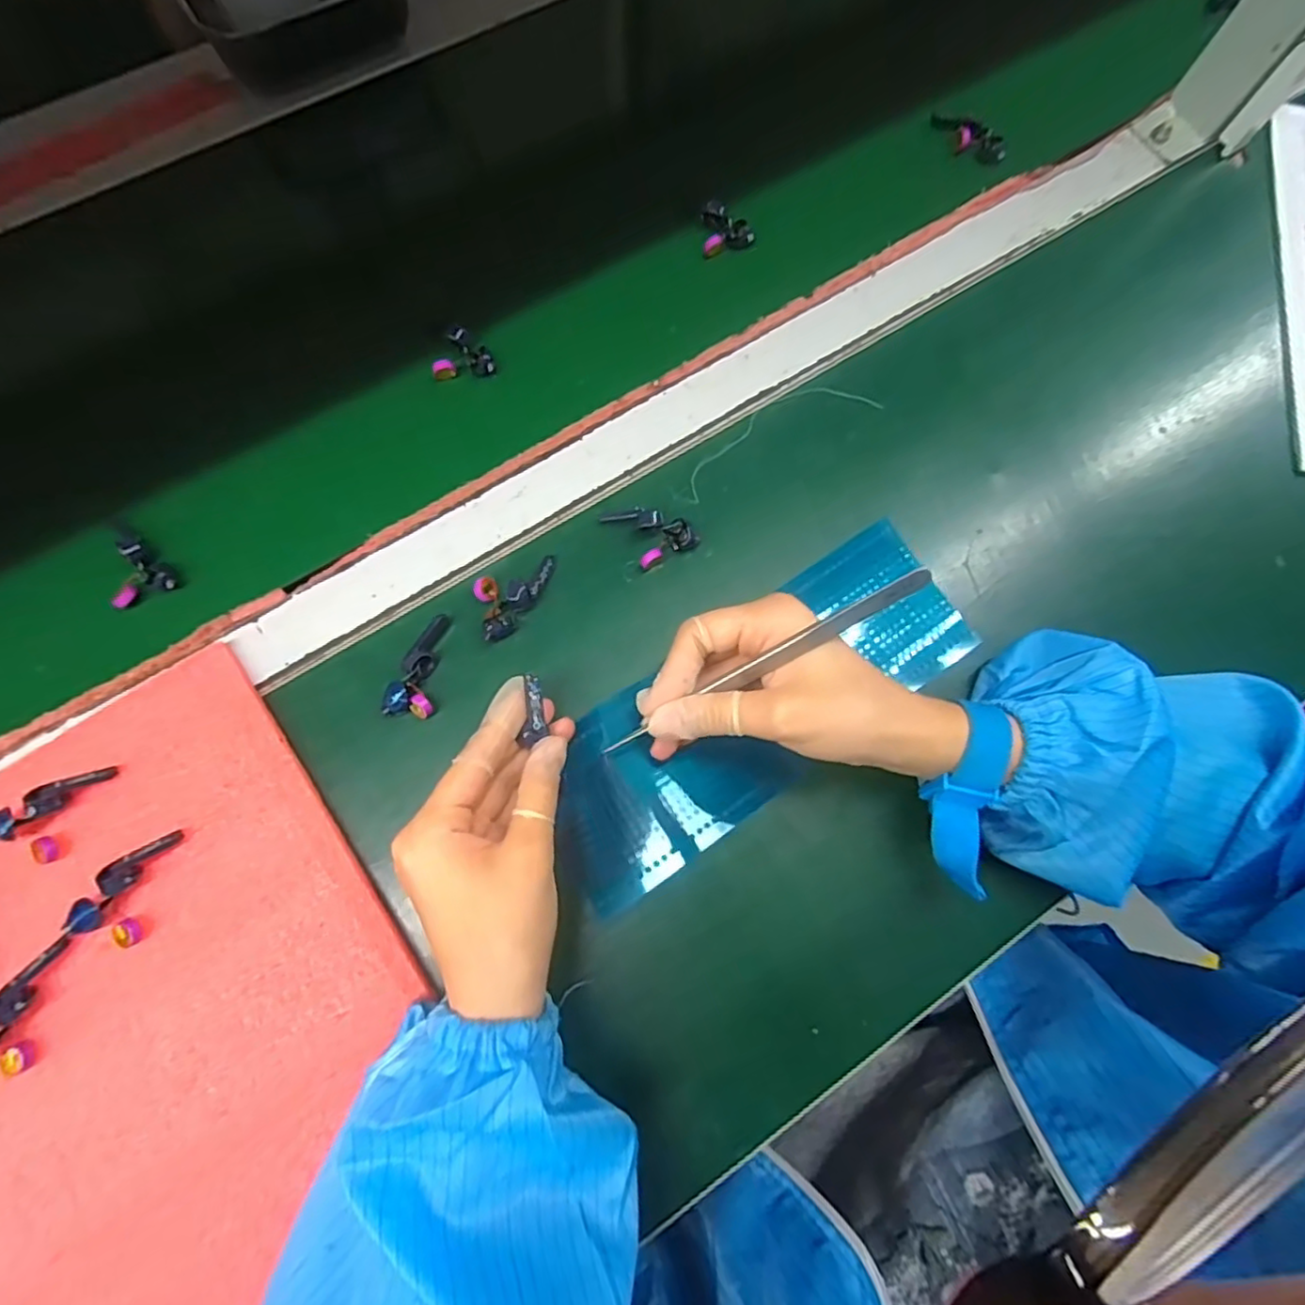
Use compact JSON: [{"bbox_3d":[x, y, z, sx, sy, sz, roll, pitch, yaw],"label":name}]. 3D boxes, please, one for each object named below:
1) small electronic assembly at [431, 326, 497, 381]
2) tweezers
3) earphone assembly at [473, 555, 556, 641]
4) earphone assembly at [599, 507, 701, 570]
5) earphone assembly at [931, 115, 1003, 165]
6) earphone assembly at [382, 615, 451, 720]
[{"bbox_3d":[-0.109,-0.172,0.366,0.035,0.011,0.026,-8,75,-4],"label":"small electronic assembly"},{"bbox_3d":[0.043,0.006,0.267,0.150,0.011,0.008,-30,76,16],"label":"tweezers"},{"bbox_3d":[-0.075,-0.033,0.328,0.028,0.014,0.054,28,76,6],"label":"earphone assembly"},{"bbox_3d":[0.000,-0.064,0.340,0.040,0.012,0.034,-25,77,-8],"label":"earphone assembly"},{"bbox_3d":[0.208,-0.340,0.418,0.052,0.009,0.019,24,75,3],"label":"earphone assembly"},{"bbox_3d":[-0.118,0.006,0.319,0.022,0.014,0.052,6,75,0],"label":"earphone assembly"}]

